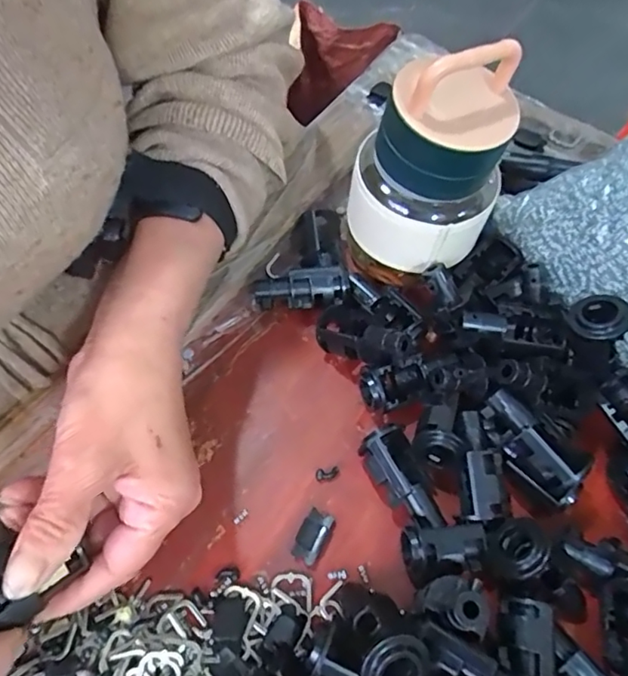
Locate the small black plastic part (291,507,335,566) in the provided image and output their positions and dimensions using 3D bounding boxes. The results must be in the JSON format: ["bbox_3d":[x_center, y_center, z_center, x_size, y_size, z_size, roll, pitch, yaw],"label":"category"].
[{"bbox_3d":[-0.001,0.095,0.264,0.013,0.004,0.024,27,63,13],"label":"small black plastic part"}]

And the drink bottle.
[{"bbox_3d":[0.058,-0.089,0.283,0.074,0.116,0.066,21,61,10],"label":"drink bottle"}]

